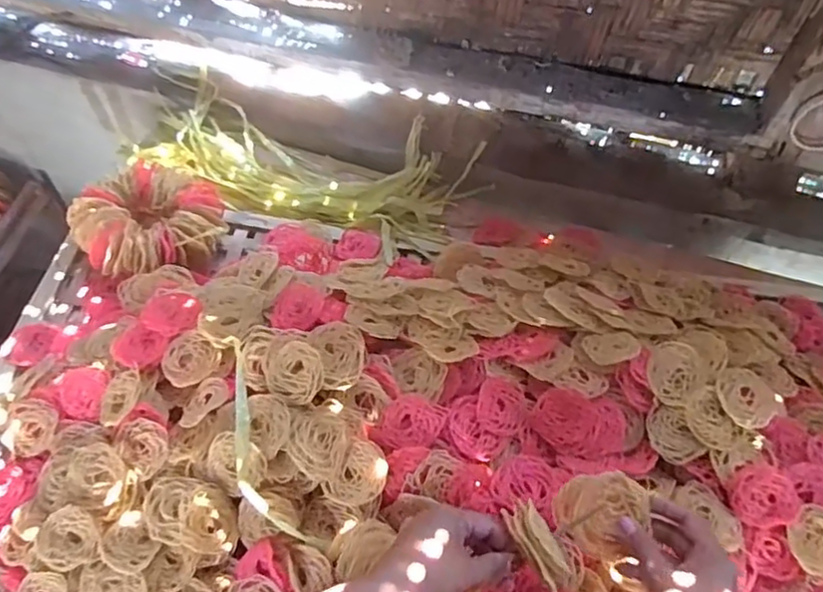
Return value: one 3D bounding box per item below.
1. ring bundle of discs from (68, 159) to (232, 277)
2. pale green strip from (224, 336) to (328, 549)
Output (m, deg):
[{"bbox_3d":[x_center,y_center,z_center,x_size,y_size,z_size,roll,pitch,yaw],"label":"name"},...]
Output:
[{"bbox_3d":[-0.349,-0.091,0.839,0.197,0.074,0.166,14,59,6],"label":"ring bundle of discs"},{"bbox_3d":[-0.153,0.146,0.628,0.059,0.039,0.232,-18,77,-13],"label":"pale green strip"}]

